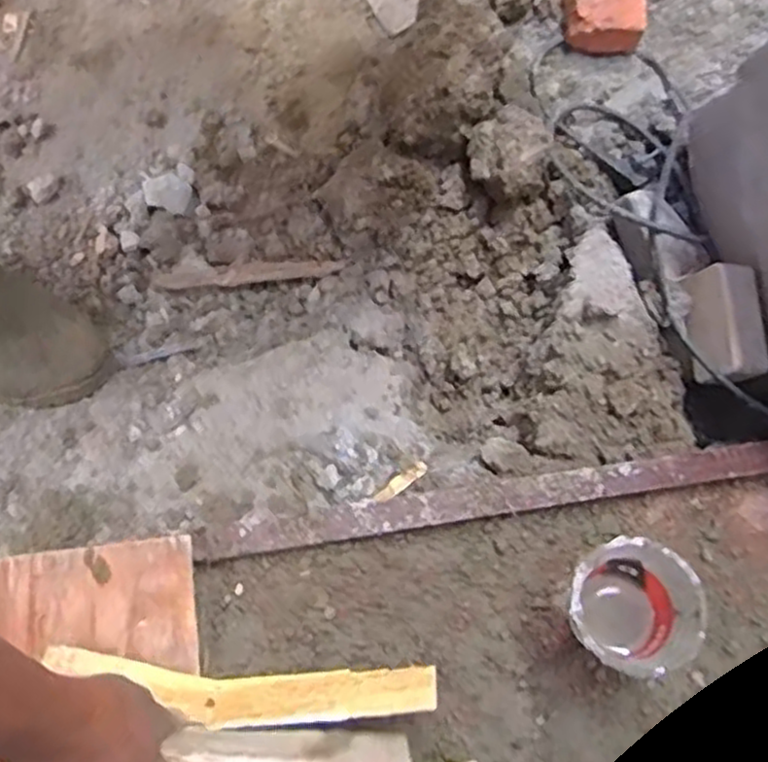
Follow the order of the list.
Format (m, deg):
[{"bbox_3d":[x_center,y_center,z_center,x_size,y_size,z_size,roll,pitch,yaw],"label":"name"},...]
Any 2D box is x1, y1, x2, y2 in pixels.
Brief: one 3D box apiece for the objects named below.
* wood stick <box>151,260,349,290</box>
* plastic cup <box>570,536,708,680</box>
[{"bbox_3d":[-0.141,-0.114,0.803,0.195,0.023,0.024,-5,79,0],"label":"wood stick"},{"bbox_3d":[0.183,0.168,0.588,0.084,0.106,0.091,0,77,0],"label":"plastic cup"}]

